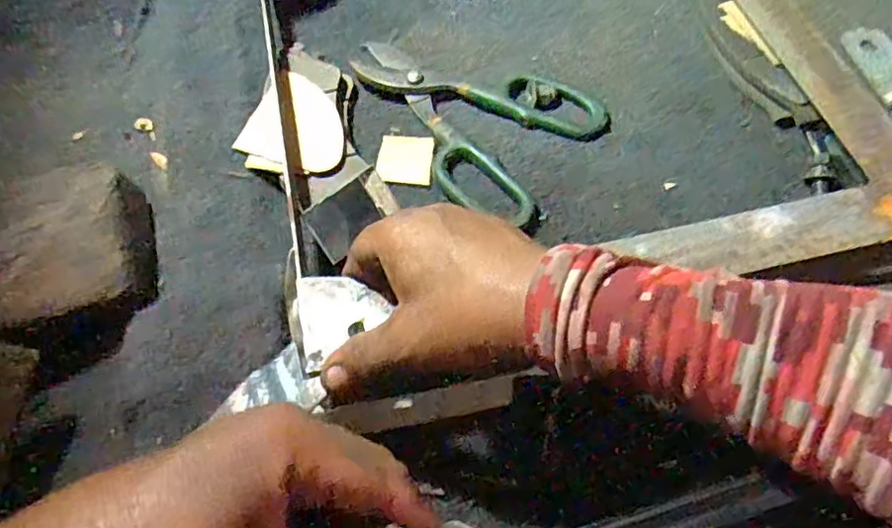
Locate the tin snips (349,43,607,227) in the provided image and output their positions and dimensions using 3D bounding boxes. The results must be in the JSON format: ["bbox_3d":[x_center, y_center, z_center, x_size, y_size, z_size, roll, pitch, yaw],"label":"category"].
[{"bbox_3d":[0.009,-0.115,0.463,0.189,0.017,0.128,32,70,19],"label":"tin snips"}]

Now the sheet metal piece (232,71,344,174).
[{"bbox_3d":[-0.101,-0.102,0.441,0.072,0.006,0.076,18,66,13],"label":"sheet metal piece"}]

